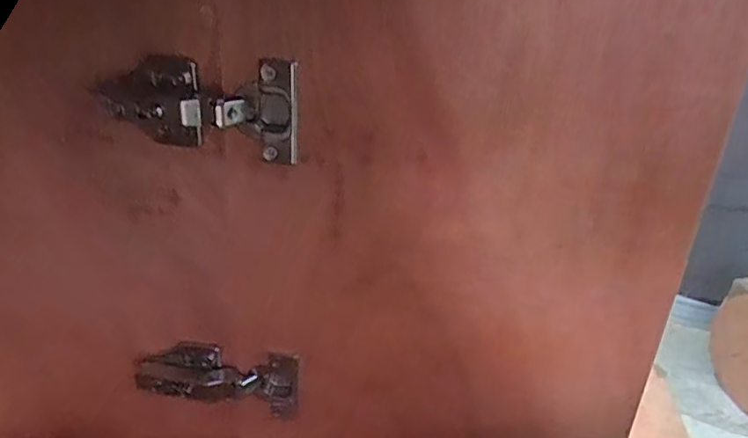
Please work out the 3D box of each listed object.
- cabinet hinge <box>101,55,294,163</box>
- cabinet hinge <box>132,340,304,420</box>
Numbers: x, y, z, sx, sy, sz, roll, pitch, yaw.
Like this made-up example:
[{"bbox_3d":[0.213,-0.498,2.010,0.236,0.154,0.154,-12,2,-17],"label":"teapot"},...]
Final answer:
[{"bbox_3d":[-0.106,-0.067,0.350,0.120,0.056,0.021,7,26,7],"label":"cabinet hinge"},{"bbox_3d":[-0.118,0.120,0.439,0.121,0.051,0.022,6,26,4],"label":"cabinet hinge"}]

